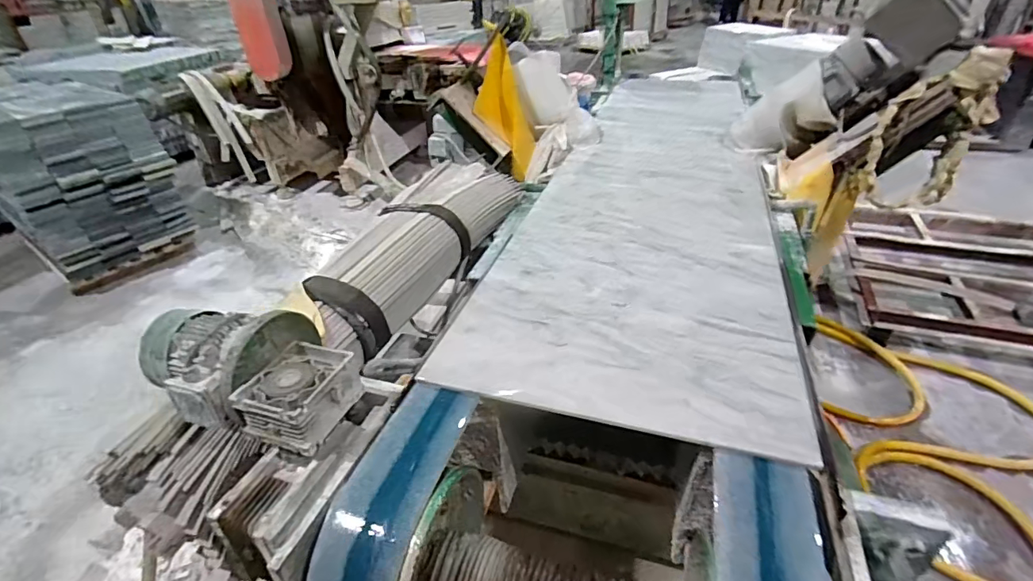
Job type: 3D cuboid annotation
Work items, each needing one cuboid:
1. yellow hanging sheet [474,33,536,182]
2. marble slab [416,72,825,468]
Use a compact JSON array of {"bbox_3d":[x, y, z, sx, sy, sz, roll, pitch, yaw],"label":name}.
[{"bbox_3d":[-0.045,-0.608,1.684,0.125,0.451,0.124,-25,20,-26],"label":"yellow hanging sheet"},{"bbox_3d":[0.446,-0.418,1.588,0.603,0.029,2.224,8,36,16],"label":"marble slab"}]

